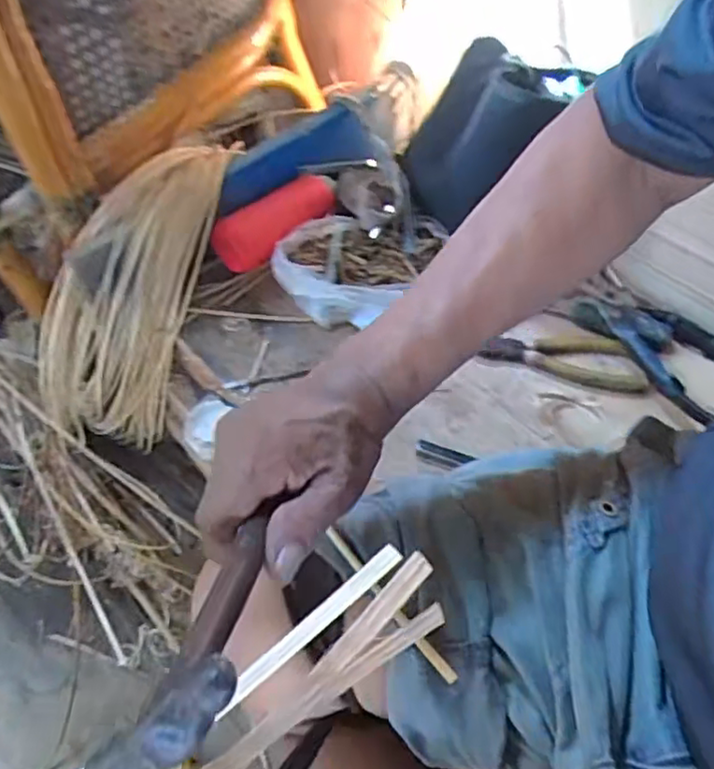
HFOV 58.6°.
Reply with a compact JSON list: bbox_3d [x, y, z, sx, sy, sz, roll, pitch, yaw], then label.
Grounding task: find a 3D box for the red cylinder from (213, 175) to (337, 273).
[{"bbox_3d":[-0.081,-0.172,0.662,0.147,0.041,0.053,-36,62,-21],"label":"red cylinder"}]

